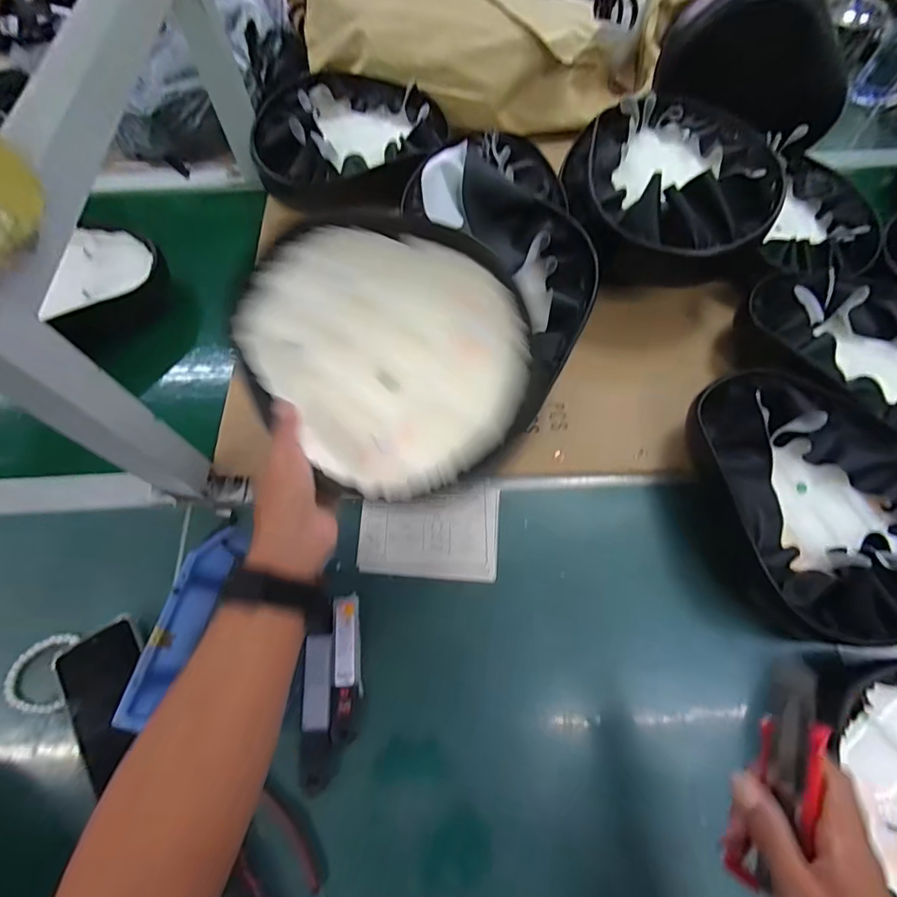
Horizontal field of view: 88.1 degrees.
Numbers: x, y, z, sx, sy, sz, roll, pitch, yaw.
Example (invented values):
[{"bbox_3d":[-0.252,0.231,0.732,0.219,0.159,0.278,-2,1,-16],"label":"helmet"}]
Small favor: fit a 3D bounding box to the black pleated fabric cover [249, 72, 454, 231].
[{"bbox_3d":[-0.148,-0.441,0.666,0.262,0.065,0.240,17,67,8],"label":"black pleated fabric cover"}]

